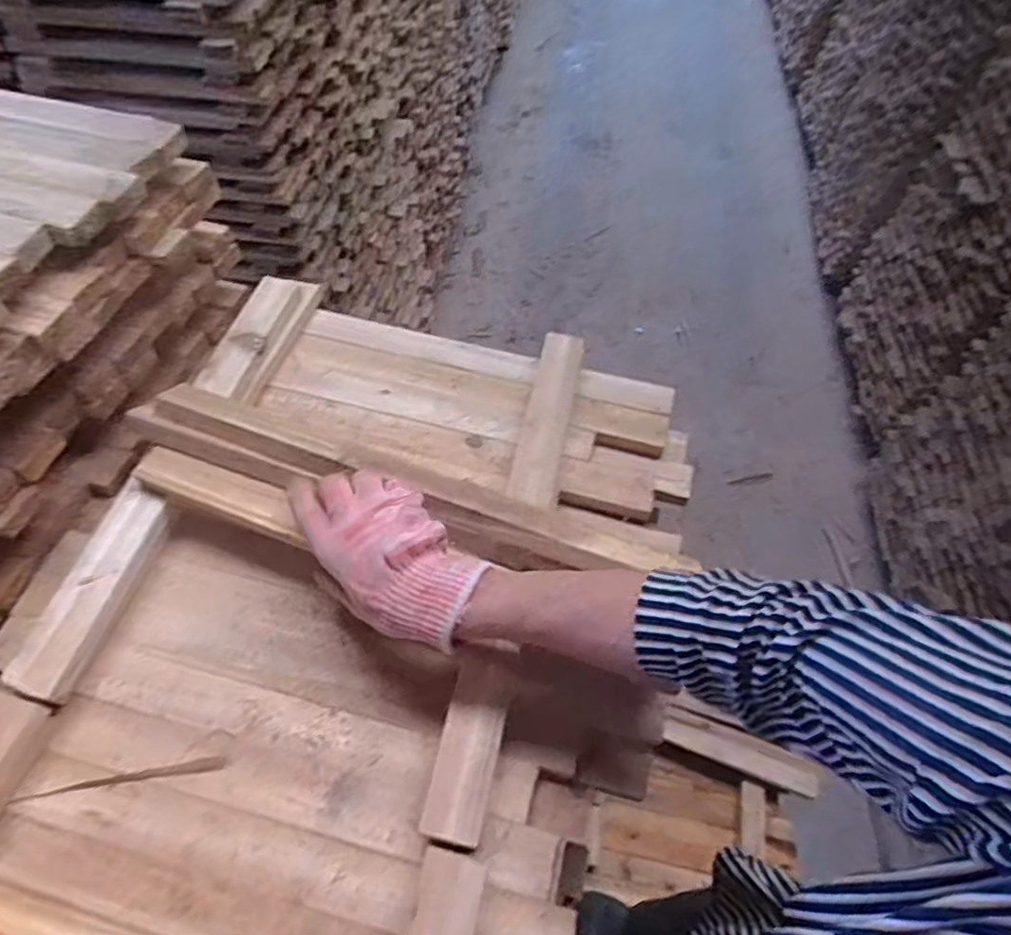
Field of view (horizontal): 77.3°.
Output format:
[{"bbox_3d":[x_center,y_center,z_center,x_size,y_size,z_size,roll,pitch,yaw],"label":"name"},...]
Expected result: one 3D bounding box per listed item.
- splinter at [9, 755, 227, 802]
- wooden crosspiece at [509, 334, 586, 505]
[{"bbox_3d":[-0.282,0.230,0.465,0.146,0.005,0.009,-7,56,-6],"label":"splinter"},{"bbox_3d":[0.044,-0.051,0.638,0.048,0.029,0.220,11,56,5],"label":"wooden crosspiece"}]

